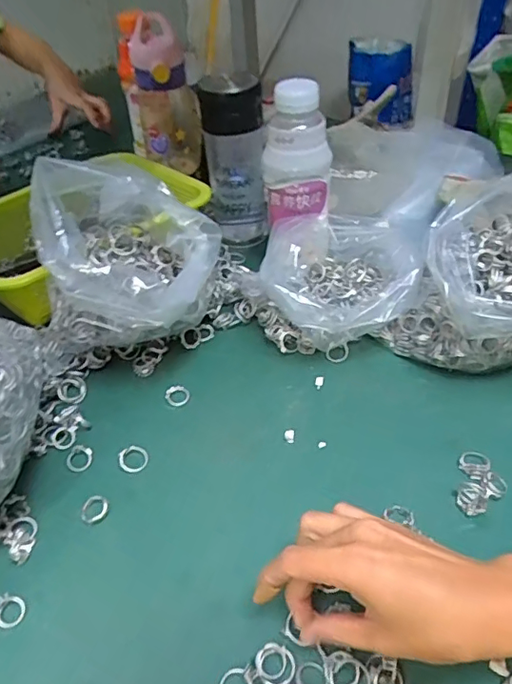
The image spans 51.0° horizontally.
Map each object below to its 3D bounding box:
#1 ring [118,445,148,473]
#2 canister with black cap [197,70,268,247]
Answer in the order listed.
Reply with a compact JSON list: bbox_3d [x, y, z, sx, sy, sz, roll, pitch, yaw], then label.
[{"bbox_3d":[-0.099,0.092,0.431,0.023,0.005,0.025,-2,43,2],"label":"ring"},{"bbox_3d":[-0.023,-0.200,0.604,0.066,0.179,0.066,-6,43,-2],"label":"canister with black cap"}]

